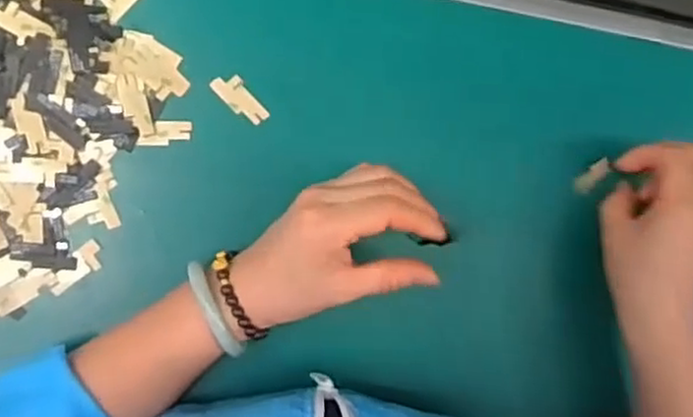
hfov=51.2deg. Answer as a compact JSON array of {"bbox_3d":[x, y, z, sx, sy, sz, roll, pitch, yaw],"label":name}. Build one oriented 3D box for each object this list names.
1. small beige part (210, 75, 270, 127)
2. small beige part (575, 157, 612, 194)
[{"bbox_3d":[-0.069,-0.072,0.474,0.018,0.004,0.040,-44,95,-7],"label":"small beige part"},{"bbox_3d":[0.170,-0.022,0.500,0.010,0.005,0.029,39,116,-6],"label":"small beige part"}]

